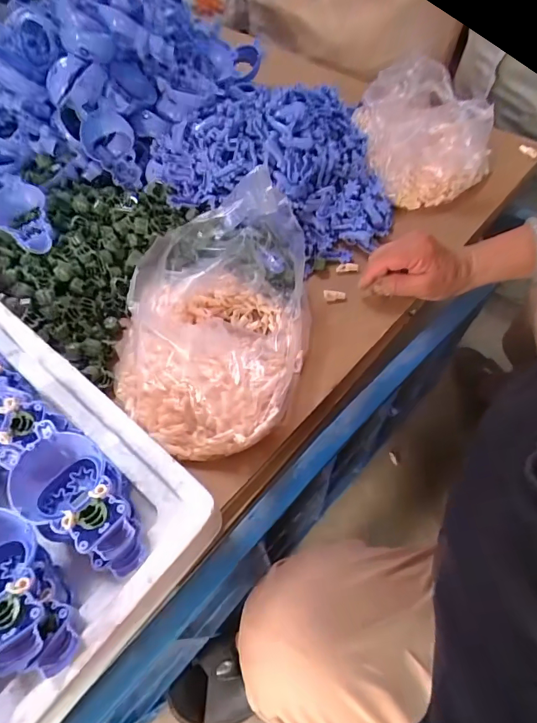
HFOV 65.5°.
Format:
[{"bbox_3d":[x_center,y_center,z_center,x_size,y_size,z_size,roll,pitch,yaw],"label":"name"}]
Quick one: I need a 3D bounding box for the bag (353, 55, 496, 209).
[{"bbox_3d":[0.193,-0.283,0.516,0.135,0.093,0.153,-11,58,-4],"label":"bag"}]

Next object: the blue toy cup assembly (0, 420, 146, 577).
[{"bbox_3d":[-0.129,0.094,0.283,0.056,0.037,0.110,-40,64,-21],"label":"blue toy cup assembly"}]

